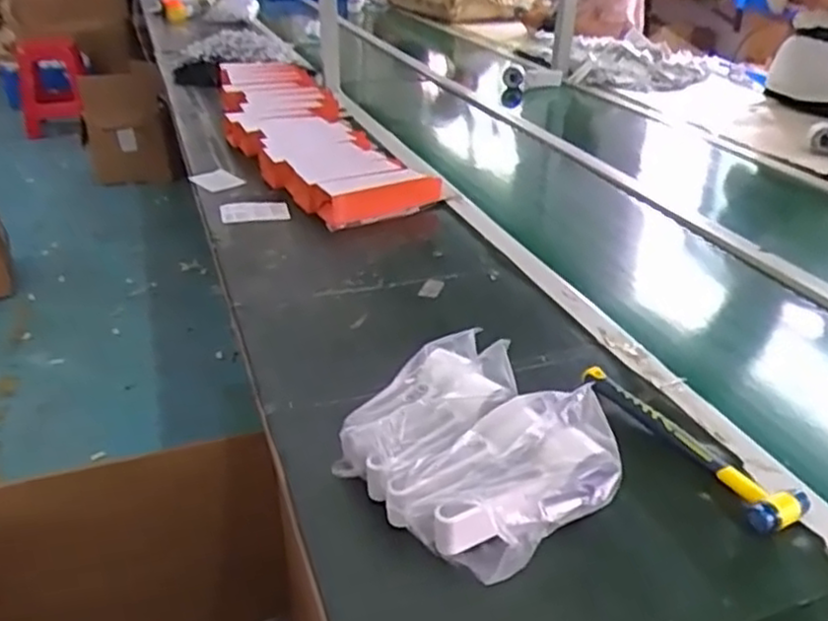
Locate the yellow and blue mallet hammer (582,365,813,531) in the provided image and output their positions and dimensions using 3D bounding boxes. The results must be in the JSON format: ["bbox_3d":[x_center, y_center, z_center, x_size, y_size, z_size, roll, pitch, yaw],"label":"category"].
[{"bbox_3d":[0.257,0.124,0.705,0.056,0.024,0.240,-16,33,-26],"label":"yellow and blue mallet hammer"}]

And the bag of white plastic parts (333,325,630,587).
[{"bbox_3d":[0.047,0.118,0.657,0.189,0.084,0.226,-22,36,-34],"label":"bag of white plastic parts"}]

